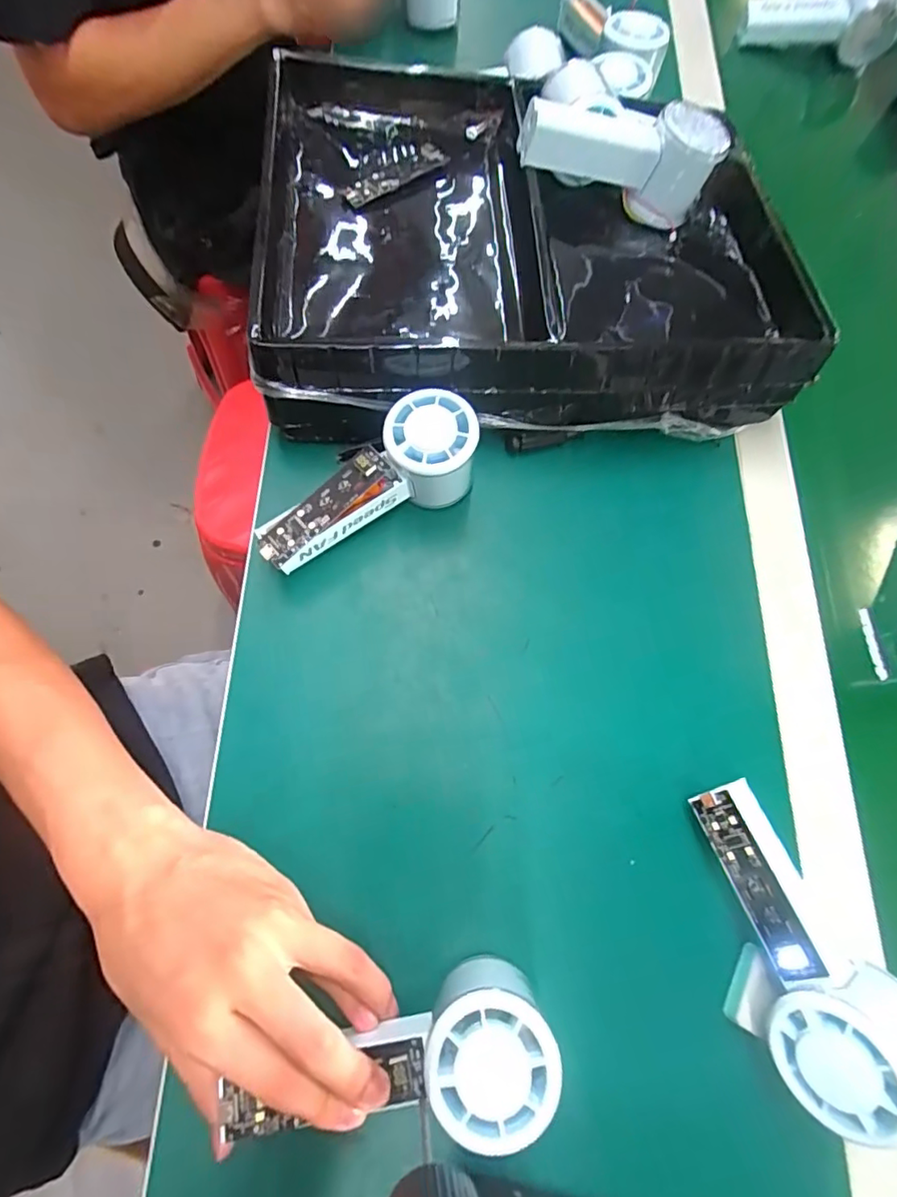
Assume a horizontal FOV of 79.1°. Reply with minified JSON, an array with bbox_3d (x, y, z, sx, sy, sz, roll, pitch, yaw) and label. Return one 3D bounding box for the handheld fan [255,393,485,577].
[{"bbox_3d":[-0.053,-0.072,0.348,0.148,0.062,0.057,-25,75,-12],"label":"handheld fan"}]

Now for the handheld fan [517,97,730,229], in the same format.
[{"bbox_3d":[0.125,-0.331,0.409,0.152,0.063,0.043,2,60,-8],"label":"handheld fan"}]

